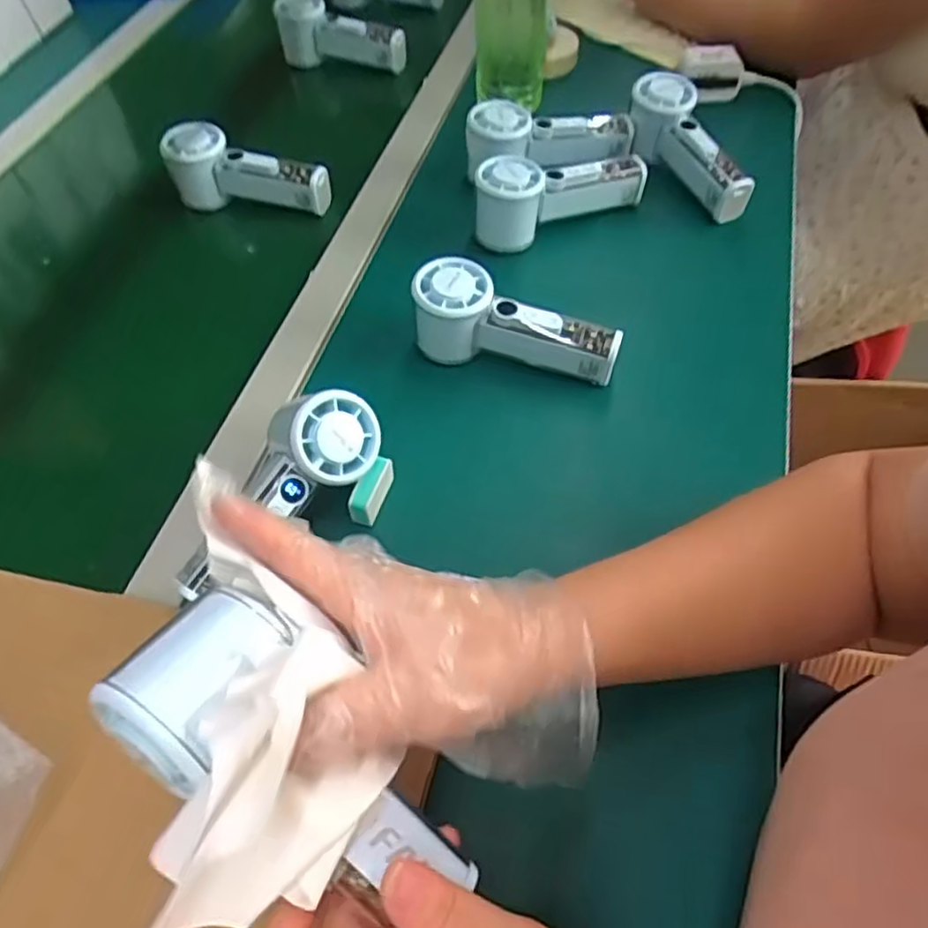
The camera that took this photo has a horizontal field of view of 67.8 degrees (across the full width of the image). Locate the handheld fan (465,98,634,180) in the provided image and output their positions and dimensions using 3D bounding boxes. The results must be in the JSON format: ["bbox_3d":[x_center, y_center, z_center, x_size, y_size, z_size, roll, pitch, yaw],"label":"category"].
[{"bbox_3d":[0.078,-0.297,0.648,0.155,0.066,0.050,-7,54,-19],"label":"handheld fan"}]

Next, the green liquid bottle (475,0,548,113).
[{"bbox_3d":[0.044,-0.448,0.656,0.069,0.197,0.075,2,56,6],"label":"green liquid bottle"}]

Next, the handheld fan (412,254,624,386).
[{"bbox_3d":[0.036,-0.099,0.512,0.153,0.062,0.053,18,58,1],"label":"handheld fan"}]

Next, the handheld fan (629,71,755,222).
[{"bbox_3d":[0.206,-0.287,0.632,0.056,0.051,0.158,-24,70,-11],"label":"handheld fan"}]

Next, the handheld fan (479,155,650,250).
[{"bbox_3d":[0.080,-0.241,0.598,0.157,0.060,0.051,-25,57,-12],"label":"handheld fan"}]

